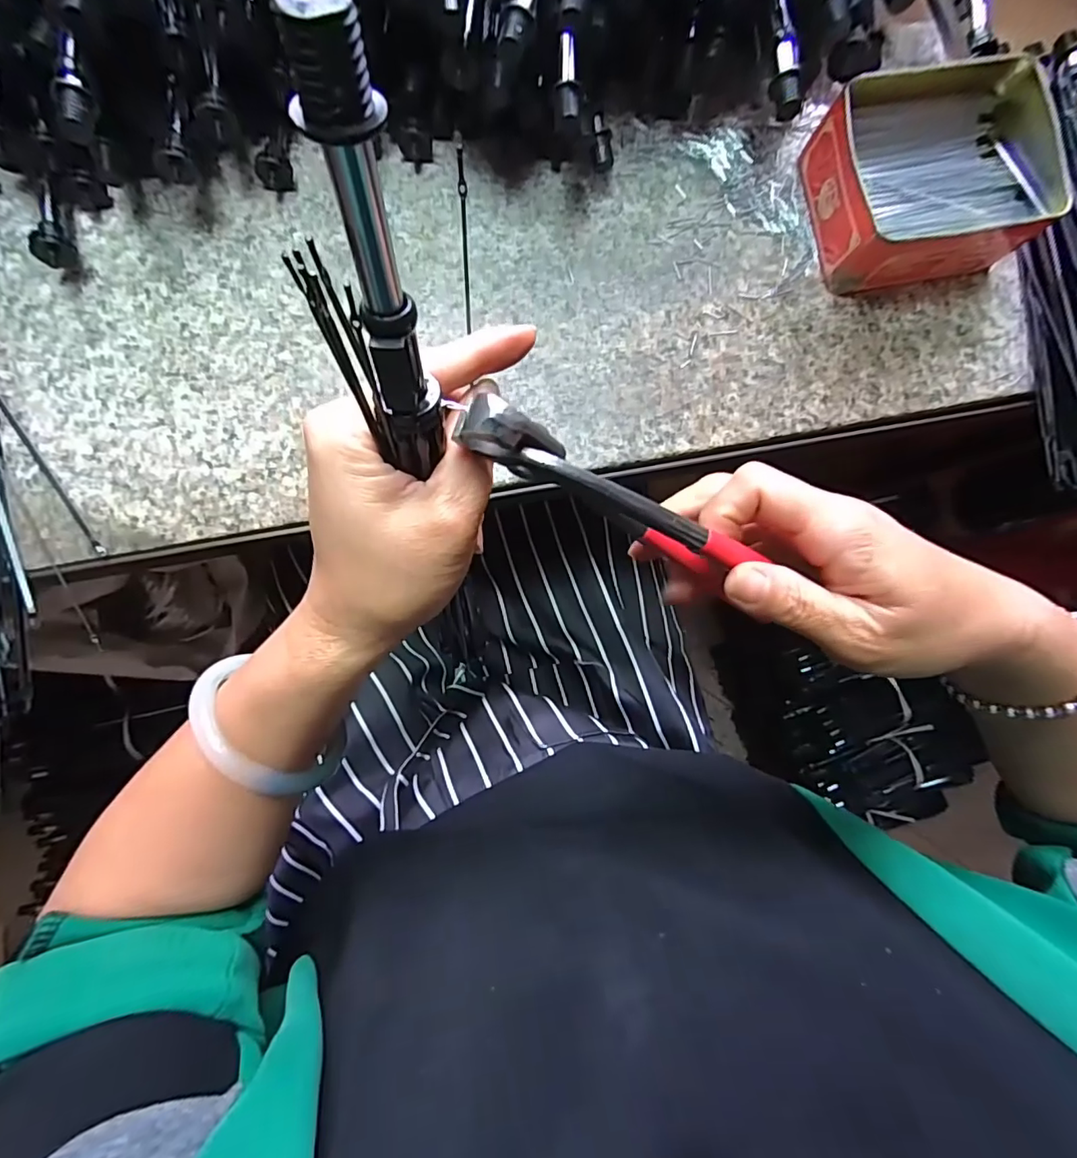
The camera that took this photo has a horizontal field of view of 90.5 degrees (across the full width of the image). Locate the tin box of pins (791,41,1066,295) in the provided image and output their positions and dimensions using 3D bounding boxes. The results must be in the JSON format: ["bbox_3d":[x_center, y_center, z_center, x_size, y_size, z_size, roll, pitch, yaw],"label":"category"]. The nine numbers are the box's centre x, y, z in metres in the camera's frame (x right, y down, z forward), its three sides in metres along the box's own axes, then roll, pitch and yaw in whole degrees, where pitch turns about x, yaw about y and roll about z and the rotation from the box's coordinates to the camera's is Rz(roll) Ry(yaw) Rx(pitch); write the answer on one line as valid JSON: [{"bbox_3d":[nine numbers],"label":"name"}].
[{"bbox_3d":[0.228,-0.235,0.316,0.123,0.051,0.103,-11,88,-5],"label":"tin box of pins"}]

